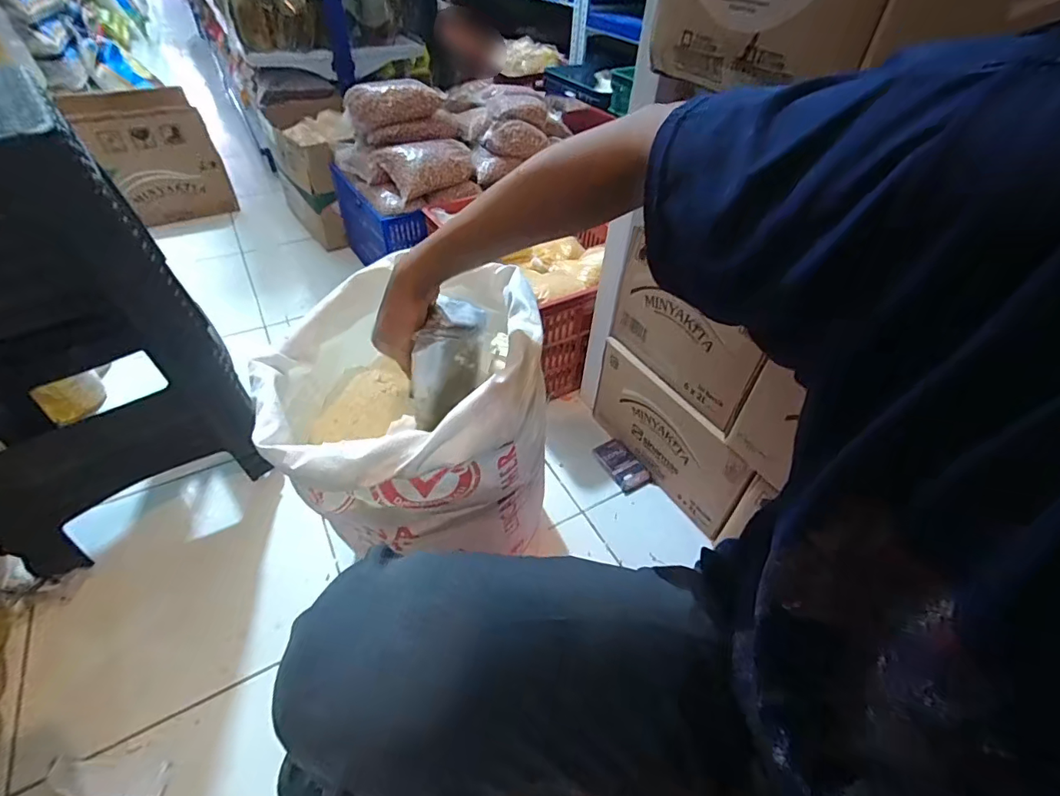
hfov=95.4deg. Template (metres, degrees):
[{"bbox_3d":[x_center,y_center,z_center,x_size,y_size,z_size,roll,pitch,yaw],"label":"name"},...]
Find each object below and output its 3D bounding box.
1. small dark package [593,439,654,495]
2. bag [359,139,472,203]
[{"bbox_3d":[0.174,0.127,0.923,0.062,0.015,0.114,-22,51,-23],"label":"small dark package"},{"bbox_3d":[-0.270,-0.546,1.133,0.264,0.081,0.170,-4,46,-7],"label":"bag"}]

